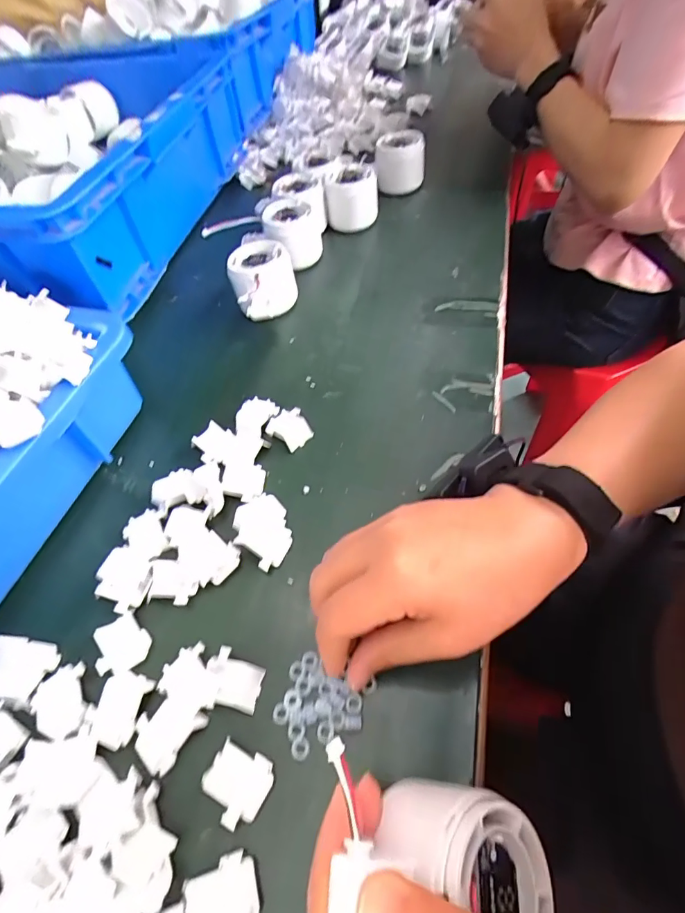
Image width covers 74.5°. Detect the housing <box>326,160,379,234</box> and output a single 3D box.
[{"bbox_3d":[0.010,-0.300,0.529,0.058,0.067,0.058,-7,53,0],"label":"housing"}]

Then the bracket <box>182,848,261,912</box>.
[{"bbox_3d":[-0.052,0.196,0.196,0.029,0.006,0.031,-18,53,-9],"label":"bracket"}]

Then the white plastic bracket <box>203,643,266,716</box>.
[{"bbox_3d":[-0.062,0.124,0.251,0.032,0.007,0.030,10,54,12],"label":"white plastic bracket"}]

